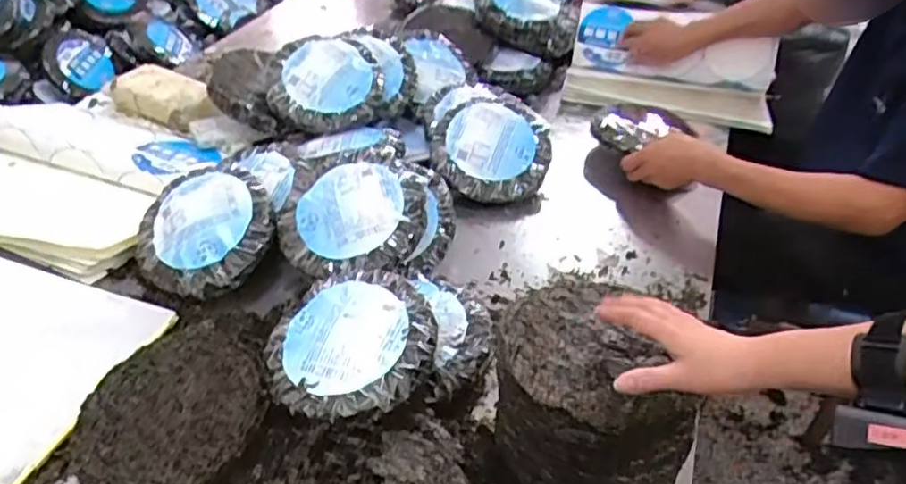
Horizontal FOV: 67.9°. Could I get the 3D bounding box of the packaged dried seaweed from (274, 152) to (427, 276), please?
[{"bbox_3d":[-0.142,-0.044,0.919,0.201,0.047,0.185,-5,63,10],"label":"packaged dried seaweed"}]

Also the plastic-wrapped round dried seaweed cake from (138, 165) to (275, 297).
[{"bbox_3d":[-0.348,-0.020,0.935,0.192,0.026,0.183,-4,69,12],"label":"plastic-wrapped round dried seaweed cake"}]

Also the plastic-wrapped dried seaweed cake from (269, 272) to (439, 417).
[{"bbox_3d":[-0.121,0.116,0.801,0.204,0.055,0.200,-6,54,8],"label":"plastic-wrapped dried seaweed cake"}]

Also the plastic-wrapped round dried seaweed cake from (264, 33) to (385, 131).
[{"bbox_3d":[-0.213,-0.274,1.142,0.177,0.040,0.164,2,80,-11],"label":"plastic-wrapped round dried seaweed cake"}]

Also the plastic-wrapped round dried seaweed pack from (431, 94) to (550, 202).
[{"bbox_3d":[0.060,-0.161,1.146,0.184,0.113,0.191,-2,40,-6],"label":"plastic-wrapped round dried seaweed pack"}]

